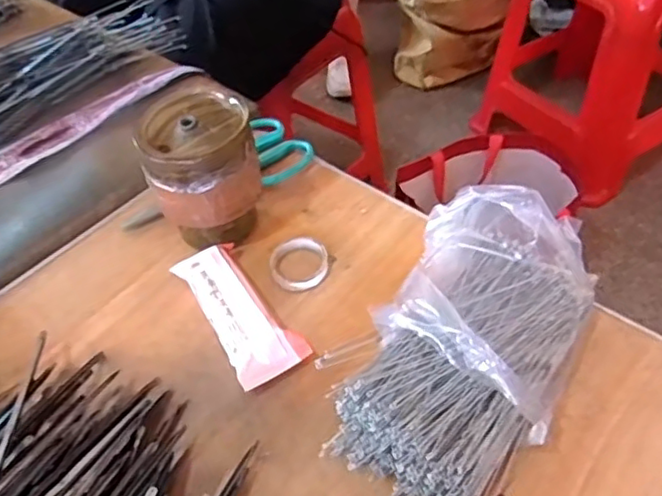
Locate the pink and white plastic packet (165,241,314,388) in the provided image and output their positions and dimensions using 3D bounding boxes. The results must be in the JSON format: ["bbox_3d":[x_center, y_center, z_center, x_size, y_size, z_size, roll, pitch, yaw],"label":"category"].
[{"bbox_3d":[-0.068,0.042,0.457,0.049,0.021,0.121,-27,52,-20],"label":"pink and white plastic packet"}]

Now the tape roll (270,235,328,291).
[{"bbox_3d":[-0.025,0.012,0.499,0.046,0.011,0.046,-2,48,2],"label":"tape roll"}]

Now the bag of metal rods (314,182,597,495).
[{"bbox_3d":[0.092,0.052,0.410,0.129,0.070,0.249,28,55,26],"label":"bag of metal rods"}]

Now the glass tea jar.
[{"bbox_3d":[-0.099,-0.057,0.496,0.082,0.103,0.083,-2,48,2],"label":"glass tea jar"}]

